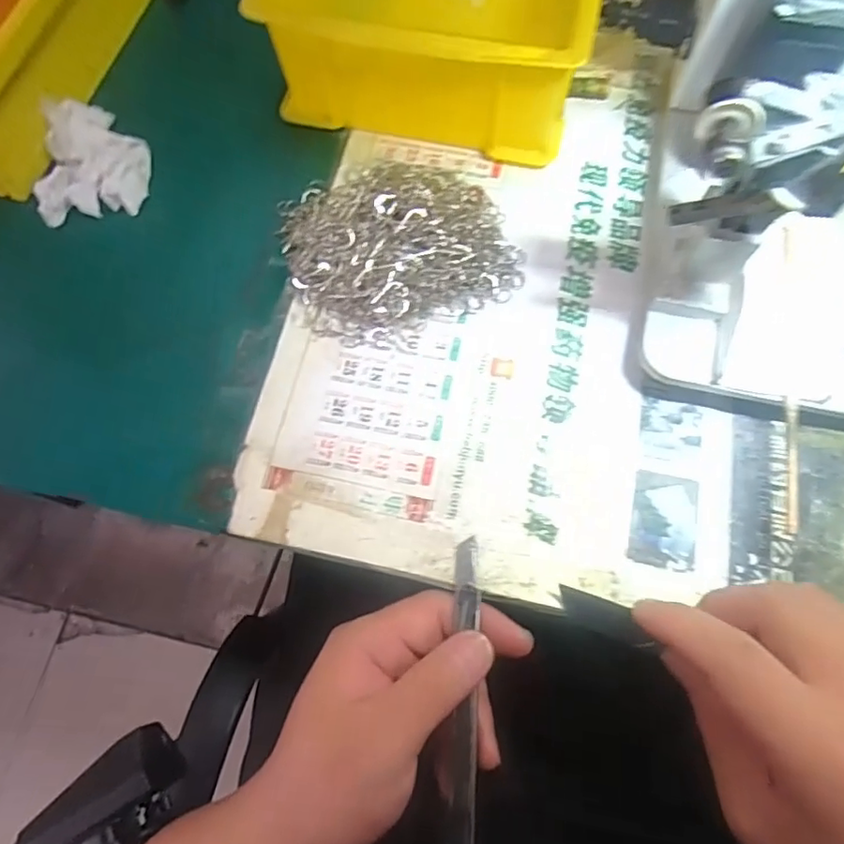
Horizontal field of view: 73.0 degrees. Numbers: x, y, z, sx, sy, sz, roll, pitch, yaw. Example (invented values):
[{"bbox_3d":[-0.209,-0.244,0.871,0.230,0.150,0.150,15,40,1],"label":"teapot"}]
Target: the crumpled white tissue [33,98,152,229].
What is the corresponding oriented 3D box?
[{"bbox_3d":[-0.197,-0.160,0.339,0.063,0.021,0.080,-12,70,-3],"label":"crumpled white tissue"}]

